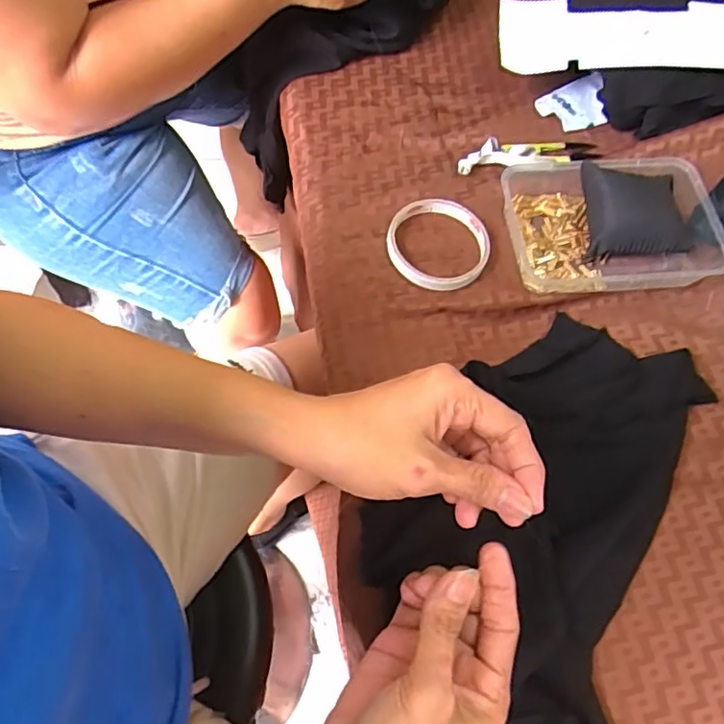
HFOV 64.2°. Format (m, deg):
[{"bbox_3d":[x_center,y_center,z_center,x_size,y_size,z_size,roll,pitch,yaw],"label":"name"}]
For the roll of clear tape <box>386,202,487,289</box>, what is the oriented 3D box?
[{"bbox_3d":[0.063,-0.100,0.481,0.083,0.012,0.085,2,65,-4],"label":"roll of clear tape"}]

